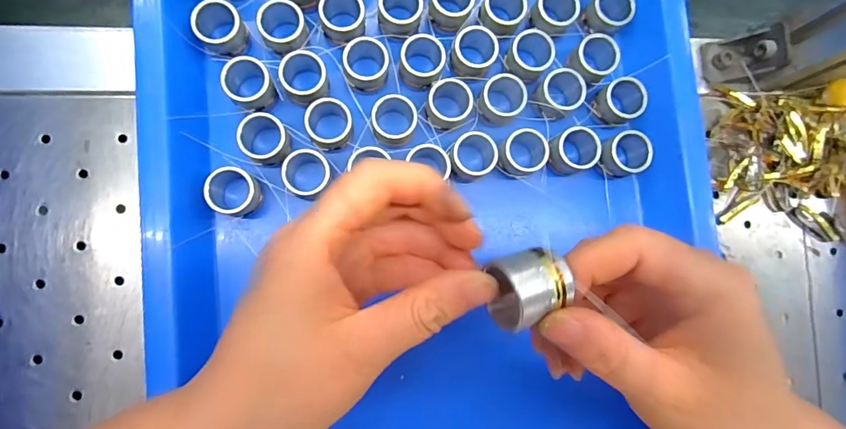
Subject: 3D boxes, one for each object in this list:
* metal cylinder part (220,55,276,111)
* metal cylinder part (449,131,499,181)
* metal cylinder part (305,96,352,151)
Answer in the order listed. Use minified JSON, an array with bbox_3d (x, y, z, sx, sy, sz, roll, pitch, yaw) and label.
[{"bbox_3d":[-0.095,-0.071,0.245,0.027,0.020,0.023,33,81,-2],"label":"metal cylinder part"},{"bbox_3d":[0.027,-0.031,0.256,0.028,0.022,0.025,-42,89,-9],"label":"metal cylinder part"},{"bbox_3d":[-0.051,-0.049,0.248,0.024,0.018,0.025,1,83,-6],"label":"metal cylinder part"}]

